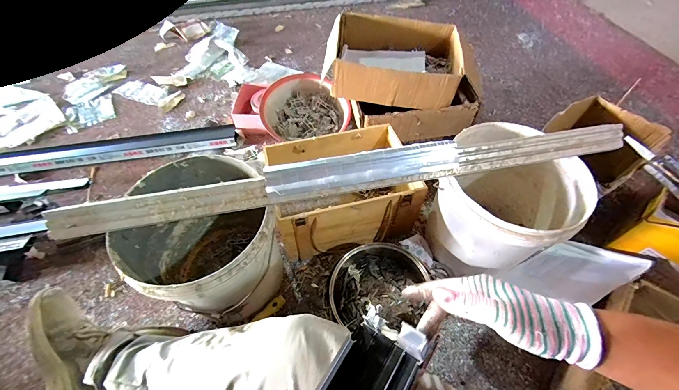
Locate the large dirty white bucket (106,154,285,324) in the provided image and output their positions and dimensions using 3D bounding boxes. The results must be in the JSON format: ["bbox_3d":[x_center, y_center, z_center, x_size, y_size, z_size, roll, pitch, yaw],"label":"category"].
[{"bbox_3d":[-0.284,0.130,0.692,0.268,0.318,0.294,-1,53,1],"label":"large dirty white bucket"}]

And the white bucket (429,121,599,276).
[{"bbox_3d":[0.372,0.033,0.731,0.271,0.276,0.282,-1,53,1],"label":"white bucket"}]

